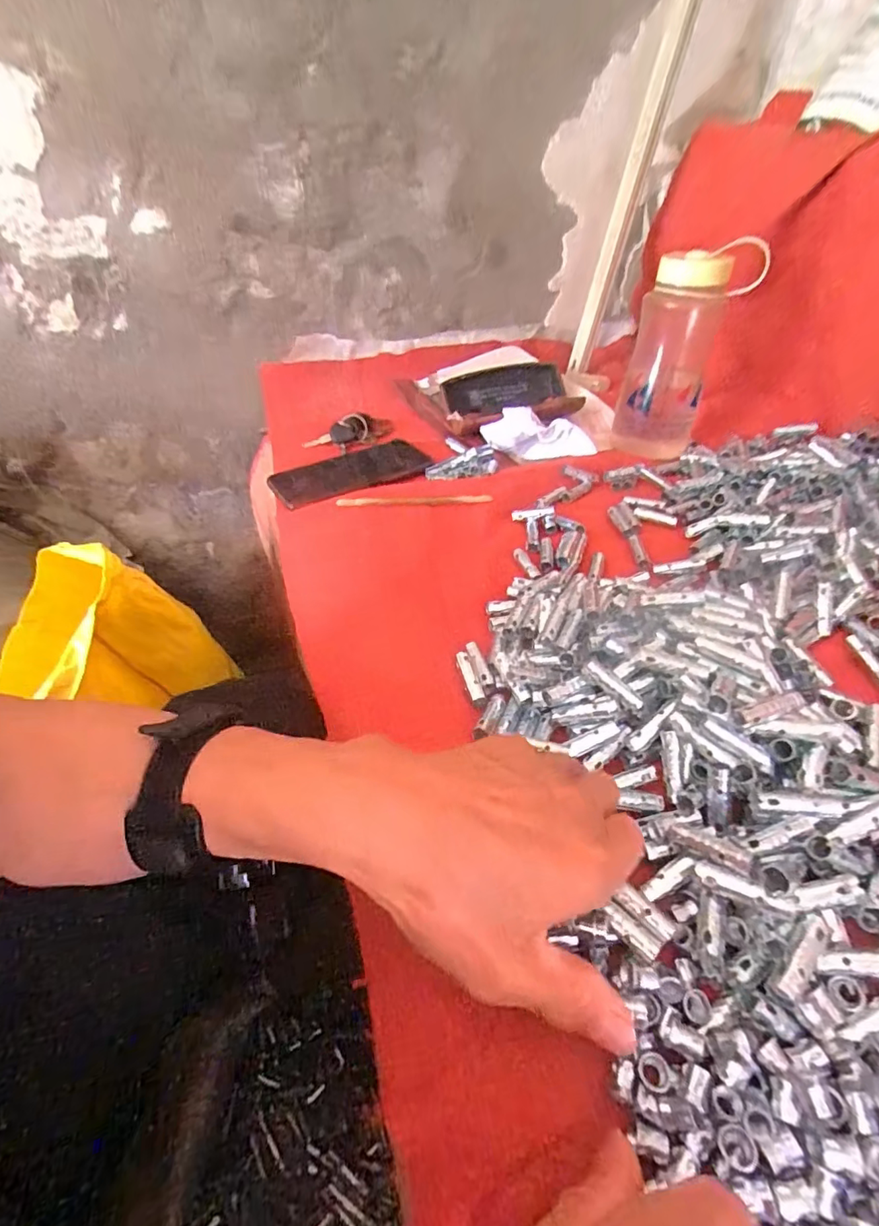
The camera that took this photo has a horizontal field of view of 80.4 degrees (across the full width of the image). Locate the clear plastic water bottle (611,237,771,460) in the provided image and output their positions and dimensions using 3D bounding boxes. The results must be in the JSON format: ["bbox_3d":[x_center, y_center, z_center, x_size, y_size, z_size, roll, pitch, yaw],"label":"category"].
[{"bbox_3d":[0.246,-0.273,0.544,0.087,0.175,0.082,12,44,16],"label":"clear plastic water bottle"}]

